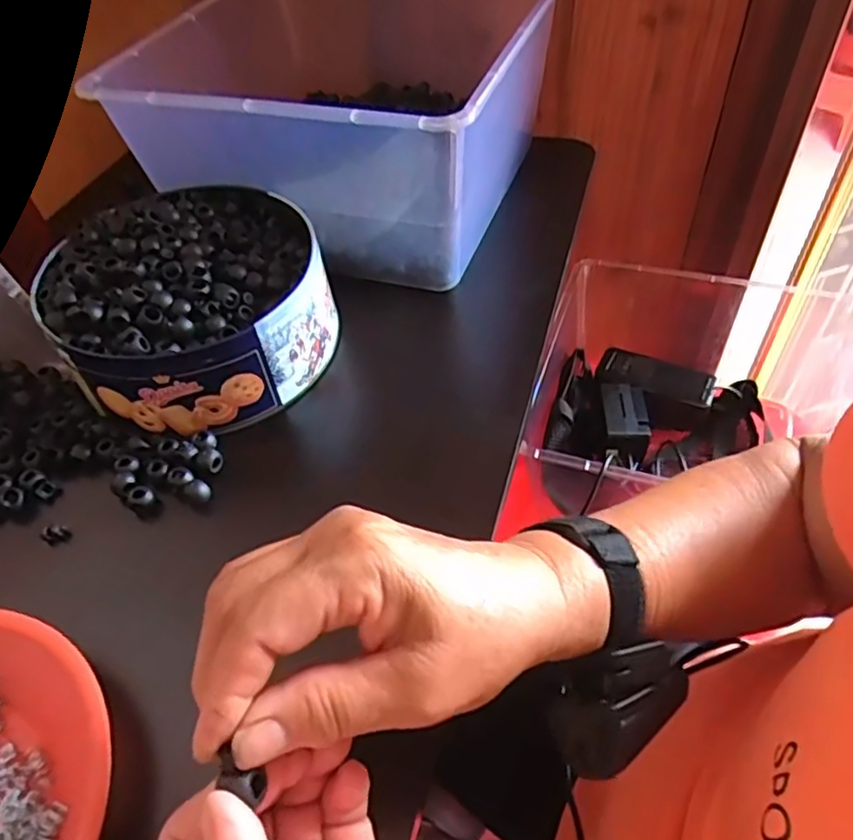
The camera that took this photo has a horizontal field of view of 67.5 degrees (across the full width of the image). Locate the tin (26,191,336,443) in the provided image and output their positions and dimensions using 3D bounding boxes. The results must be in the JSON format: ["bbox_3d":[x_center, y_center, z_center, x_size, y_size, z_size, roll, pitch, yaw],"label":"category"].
[{"bbox_3d":[-0.157,-0.081,0.440,0.171,0.076,0.172,-3,49,3],"label":"tin"}]

